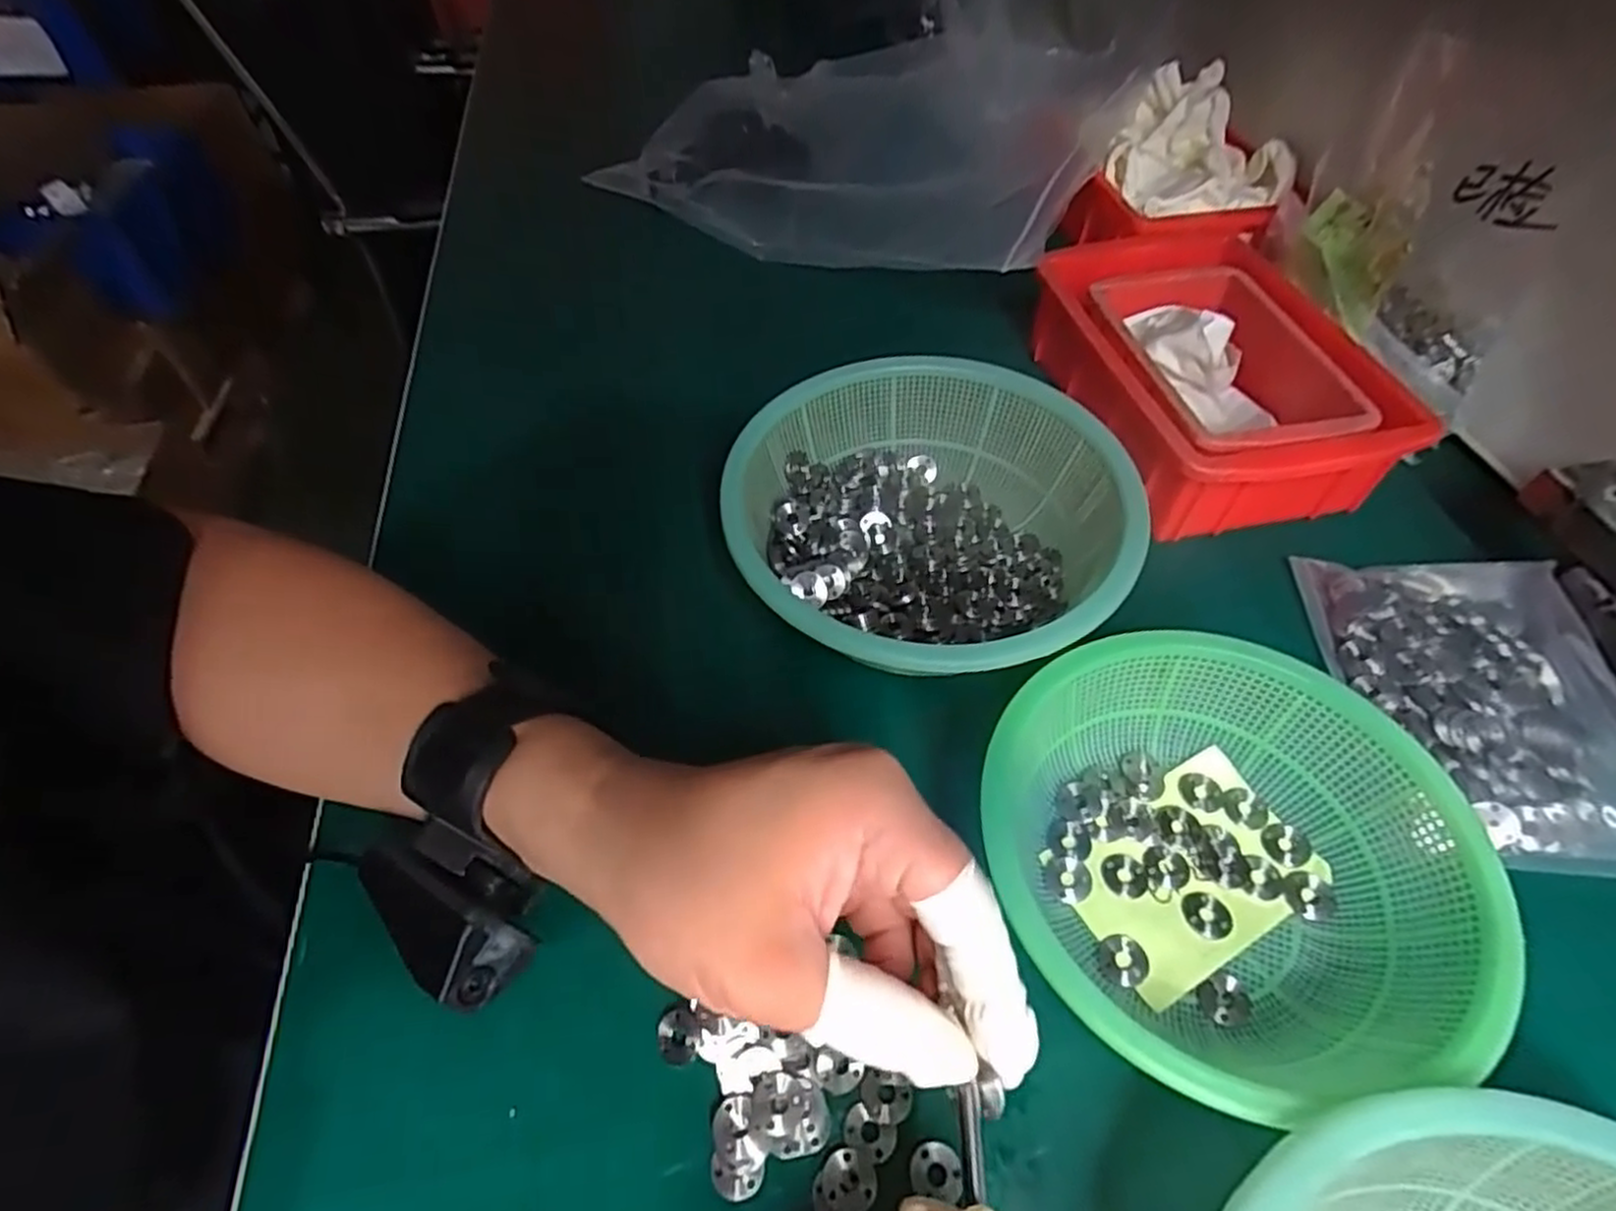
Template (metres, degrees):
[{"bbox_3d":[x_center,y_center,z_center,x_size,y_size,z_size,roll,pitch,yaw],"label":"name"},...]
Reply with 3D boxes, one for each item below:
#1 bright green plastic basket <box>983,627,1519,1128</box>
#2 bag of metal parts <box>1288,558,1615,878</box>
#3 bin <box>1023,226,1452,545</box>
[{"bbox_3d":[0.147,0.085,0.273,0.153,0.057,0.151,0,53,0],"label":"bright green plastic basket"},{"bbox_3d":[0.297,0.041,0.332,0.103,0.022,0.151,2,53,2],"label":"bag of metal parts"},{"bbox_3d":[0.225,-0.137,0.439,0.142,0.057,0.212,-10,53,-7],"label":"bin"}]

